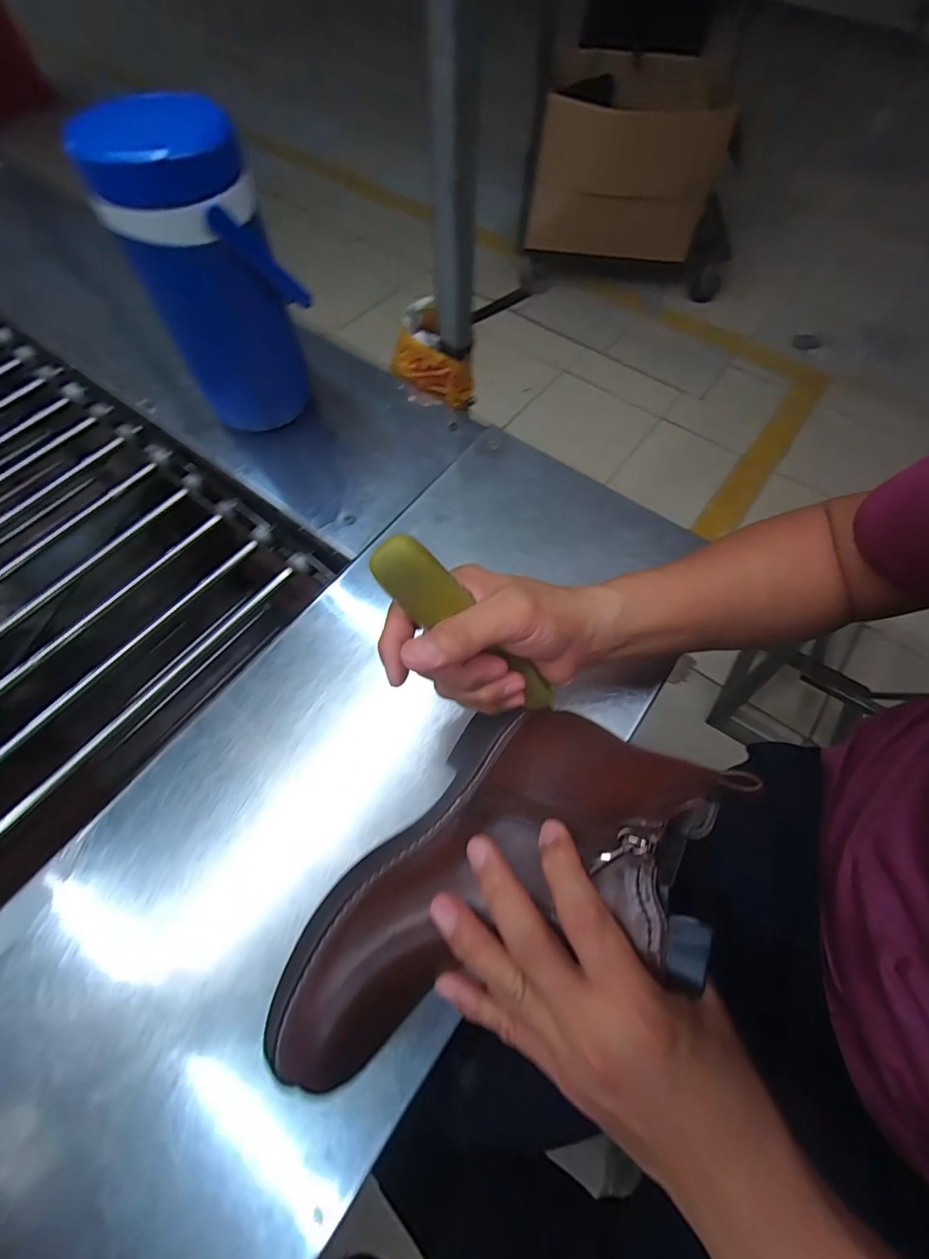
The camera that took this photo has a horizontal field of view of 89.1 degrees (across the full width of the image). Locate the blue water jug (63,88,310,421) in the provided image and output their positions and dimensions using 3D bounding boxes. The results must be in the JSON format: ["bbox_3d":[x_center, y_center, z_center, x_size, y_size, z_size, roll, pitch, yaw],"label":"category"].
[{"bbox_3d":[-0.228,-0.321,0.454,0.130,0.250,0.102,-32,69,-15],"label":"blue water jug"}]

